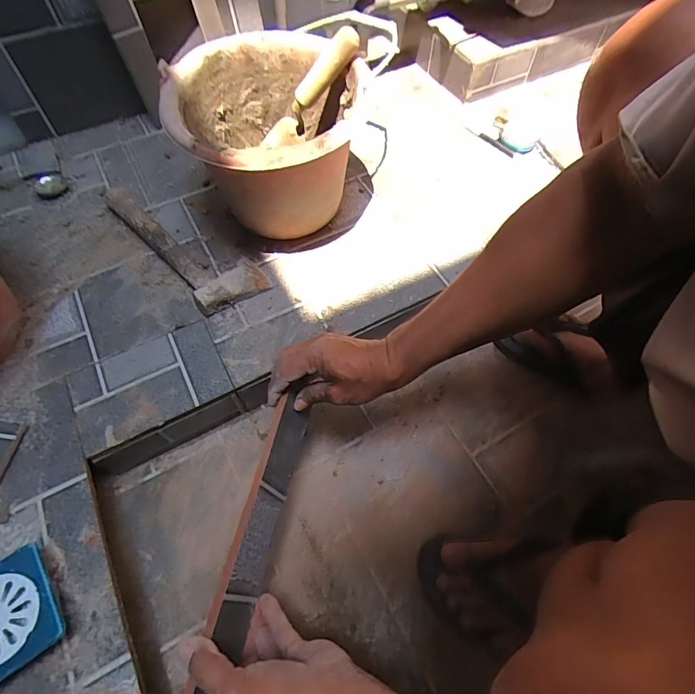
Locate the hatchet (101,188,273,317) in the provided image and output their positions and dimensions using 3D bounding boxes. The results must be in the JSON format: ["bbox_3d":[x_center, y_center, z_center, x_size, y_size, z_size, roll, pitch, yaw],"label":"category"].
[{"bbox_3d":[-0.258,-0.173,0.653,0.104,0.032,0.311,-39,68,-18],"label":"hatchet"}]

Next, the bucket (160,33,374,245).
[{"bbox_3d":[-0.112,-0.303,0.631,0.253,0.197,0.286,-5,60,-4],"label":"bucket"}]

